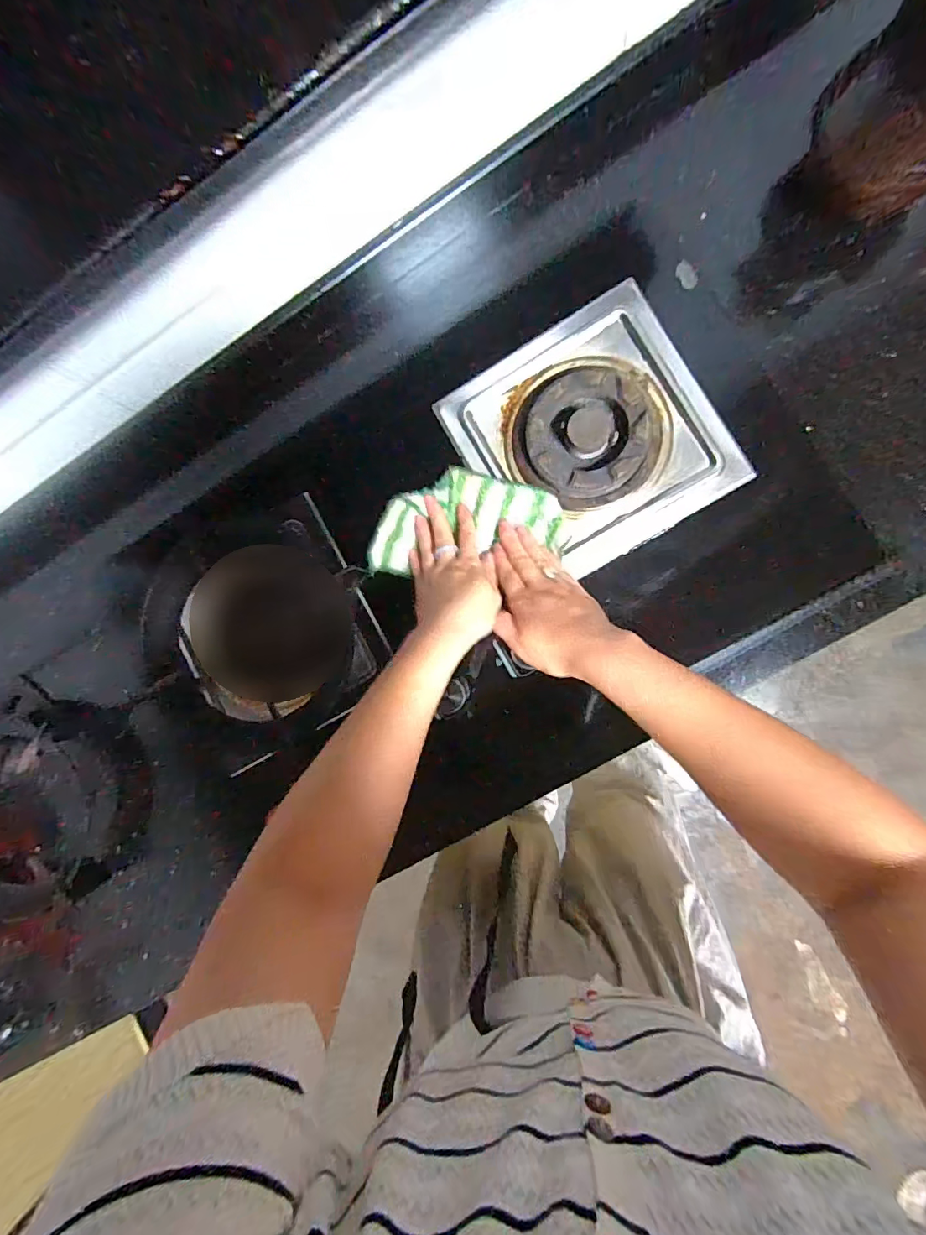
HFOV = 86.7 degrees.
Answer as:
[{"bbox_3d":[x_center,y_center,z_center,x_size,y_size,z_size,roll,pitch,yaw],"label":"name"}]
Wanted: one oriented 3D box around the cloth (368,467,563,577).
[{"bbox_3d":[-0.003,-0.102,0.505,0.198,0.020,0.094,-9,92,11],"label":"cloth"}]

